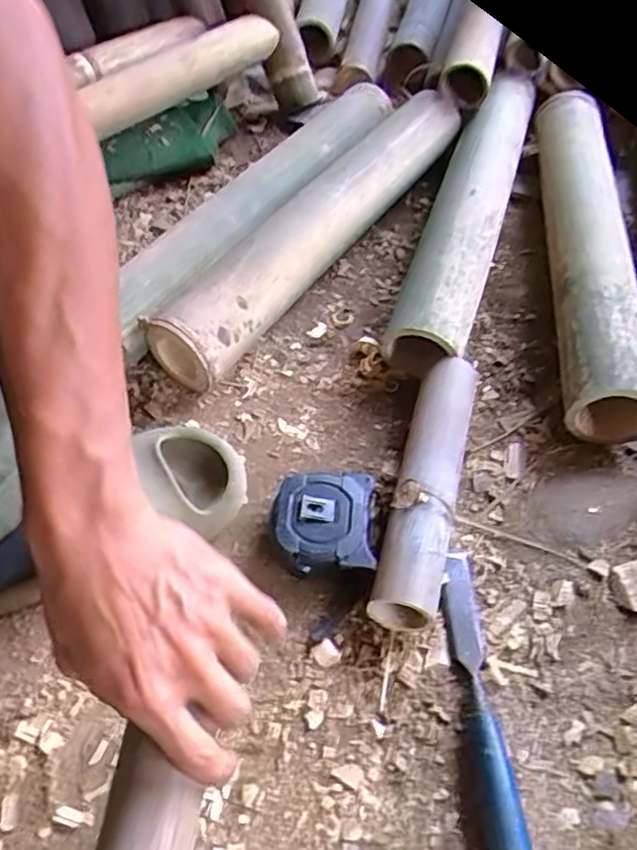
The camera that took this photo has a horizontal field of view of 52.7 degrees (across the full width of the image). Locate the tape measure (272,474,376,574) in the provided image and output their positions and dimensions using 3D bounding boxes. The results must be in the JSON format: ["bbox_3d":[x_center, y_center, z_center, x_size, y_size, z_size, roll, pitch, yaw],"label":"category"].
[{"bbox_3d":[0.003,0.080,0.508,0.077,0.043,0.080,1,53,-1],"label":"tape measure"}]

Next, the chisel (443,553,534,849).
[{"bbox_3d":[0.113,0.188,0.443,0.025,0.026,0.221,-1,53,-2],"label":"chisel"}]

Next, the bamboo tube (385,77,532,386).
[{"bbox_3d":[0.188,-0.284,0.780,0.079,0.080,0.594,15,54,10],"label":"bamboo tube"}]

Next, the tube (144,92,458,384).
[{"bbox_3d":[0.006,-0.228,0.703,0.076,0.077,0.493,27,58,18],"label":"tube"}]

